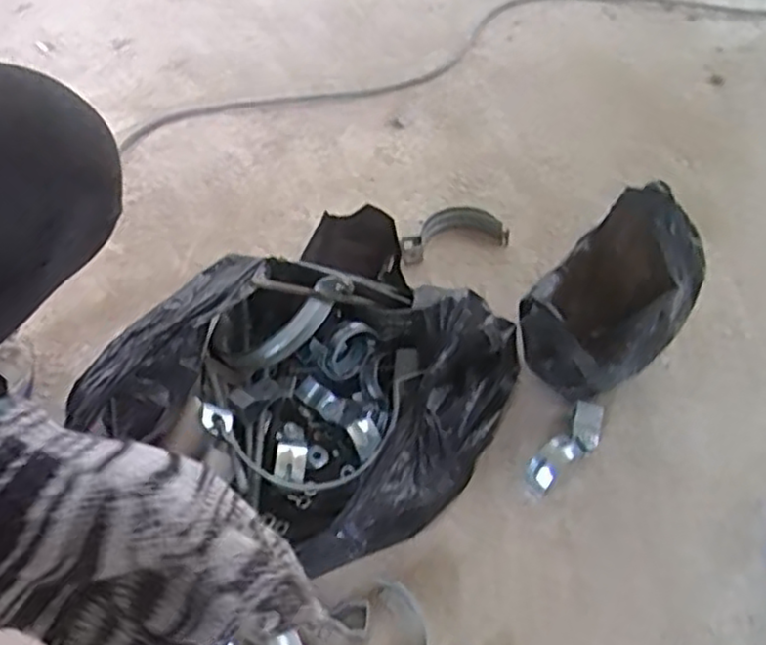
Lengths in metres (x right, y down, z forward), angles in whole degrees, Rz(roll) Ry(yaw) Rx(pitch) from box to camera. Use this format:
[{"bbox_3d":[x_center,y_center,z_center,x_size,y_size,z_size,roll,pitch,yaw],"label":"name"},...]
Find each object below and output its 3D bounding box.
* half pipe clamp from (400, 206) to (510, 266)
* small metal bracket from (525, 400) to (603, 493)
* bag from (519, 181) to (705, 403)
[{"bbox_3d":[0.074,-0.110,0.831,0.123,0.023,0.078,-16,50,-11],"label":"half pipe clamp"},{"bbox_3d":[0.164,0.111,0.635,0.034,0.028,0.093,33,58,27],"label":"small metal bracket"},{"bbox_3d":[0.205,-0.020,0.653,0.145,0.181,0.104,-31,55,-22],"label":"bag"}]

